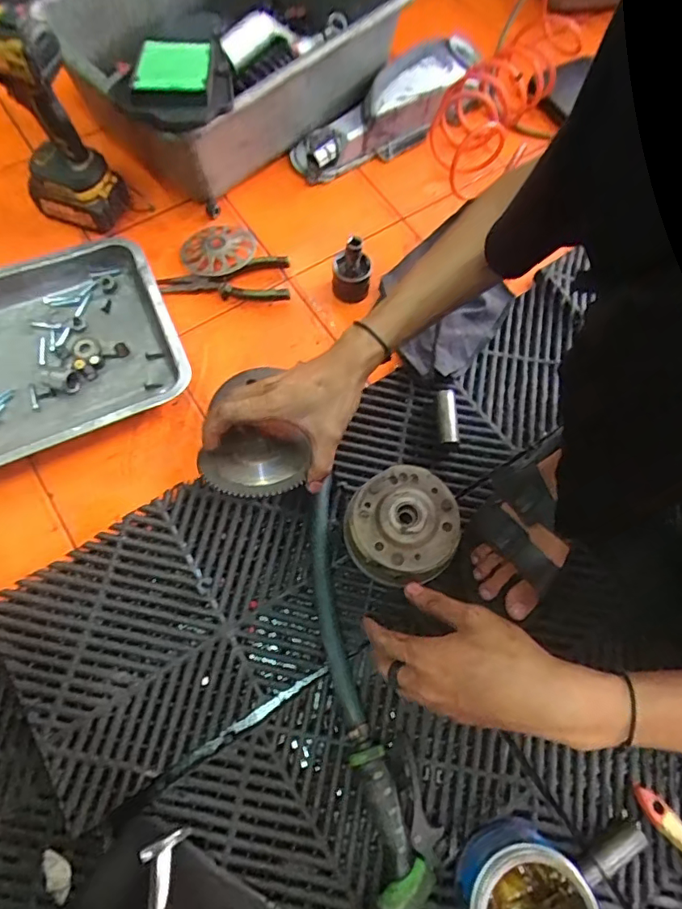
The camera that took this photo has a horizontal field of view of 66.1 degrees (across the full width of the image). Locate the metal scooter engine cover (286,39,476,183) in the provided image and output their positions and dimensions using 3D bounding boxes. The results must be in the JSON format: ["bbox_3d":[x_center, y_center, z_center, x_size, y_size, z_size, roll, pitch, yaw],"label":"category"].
[{"bbox_3d":[0.082,-0.532,0.800,0.344,0.073,0.104,-39,75,-16],"label":"metal scooter engine cover"}]

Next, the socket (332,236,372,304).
[{"bbox_3d":[0.014,-0.242,0.691,0.051,0.084,0.052,4,68,-1],"label":"socket"}]

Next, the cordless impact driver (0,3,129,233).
[{"bbox_3d":[-0.370,-0.415,0.647,0.105,0.245,0.147,-29,72,-13],"label":"cordless impact driver"}]

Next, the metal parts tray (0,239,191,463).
[{"bbox_3d":[-0.383,-0.115,0.651,0.344,0.065,0.252,-22,71,-11],"label":"metal parts tray"}]

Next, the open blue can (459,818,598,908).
[{"bbox_3d":[0.159,0.391,0.458,0.097,0.080,0.100,1,68,-2],"label":"open blue can"}]

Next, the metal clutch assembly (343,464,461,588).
[{"bbox_3d":[0.066,0.081,0.576,0.117,0.077,0.114,1,68,-2],"label":"metal clutch assembly"}]

